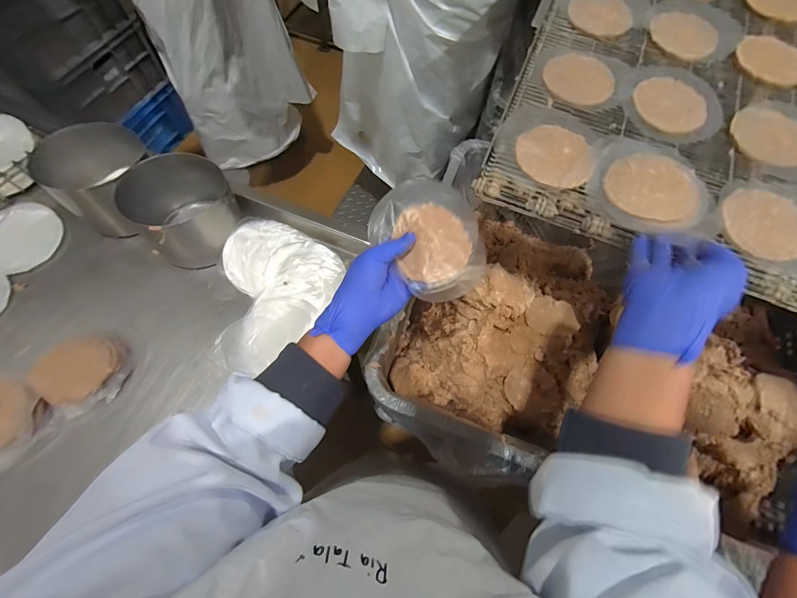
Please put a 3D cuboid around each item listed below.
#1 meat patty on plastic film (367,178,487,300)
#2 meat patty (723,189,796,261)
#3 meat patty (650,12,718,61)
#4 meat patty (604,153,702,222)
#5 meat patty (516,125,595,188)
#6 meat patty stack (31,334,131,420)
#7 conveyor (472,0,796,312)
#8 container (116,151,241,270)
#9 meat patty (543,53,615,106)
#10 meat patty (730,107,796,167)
[{"bbox_3d":[0.038,-0.070,0.380,0.106,0.016,0.140,-41,83,-2],"label":"meat patty on plastic film"},{"bbox_3d":[0.396,-0.081,0.368,0.079,0.011,0.082,1,67,-2],"label":"meat patty"},{"bbox_3d":[0.388,-0.361,0.463,0.086,0.017,0.066,30,69,10],"label":"meat patty"},{"bbox_3d":[0.276,-0.122,0.367,0.093,0.011,0.082,15,67,4],"label":"meat patty"},{"bbox_3d":[0.180,-0.166,0.390,0.084,0.006,0.084,20,68,6],"label":"meat patty"},{"bbox_3d":[-0.424,0.096,0.459,0.093,0.037,0.102,-30,72,-14],"label":"meat patty stack"},{"bbox_3d":[0.508,-0.361,0.465,0.590,0.032,0.783,21,72,7],"label":"conveyor"},{"bbox_3d":[-0.328,-0.138,0.523,0.138,0.112,0.127,-39,74,-16],"label":"container"},{"bbox_3d":[0.232,-0.285,0.436,0.085,0.008,0.087,18,68,5],"label":"meat patty"},{"bbox_3d":[0.441,-0.194,0.402,0.072,0.008,0.086,-14,69,-8],"label":"meat patty"}]

